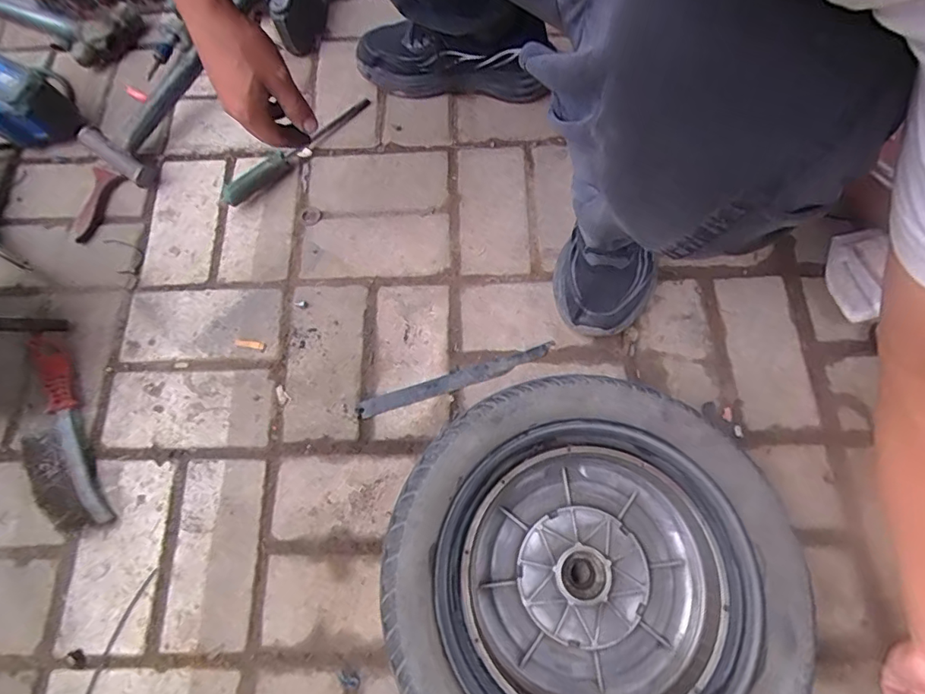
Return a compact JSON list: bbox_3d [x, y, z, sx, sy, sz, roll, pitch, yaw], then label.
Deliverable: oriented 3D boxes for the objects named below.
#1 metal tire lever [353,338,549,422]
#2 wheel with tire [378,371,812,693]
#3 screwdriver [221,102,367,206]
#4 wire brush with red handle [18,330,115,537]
[{"bbox_3d":[-0.007,0.036,0.572,0.227,0.004,0.023,-17,70,-5],"label":"metal tire lever"},{"bbox_3d":[0.106,0.207,0.459,0.327,0.097,0.329,-1,69,1],"label":"wheel with tire"},{"bbox_3d":[-0.216,-0.263,0.663,0.033,0.019,0.232,41,71,15],"label":"screwdriver"},{"bbox_3d":[-0.432,0.087,0.542,0.049,0.040,0.226,-22,70,-7],"label":"wire brush with red handle"}]

